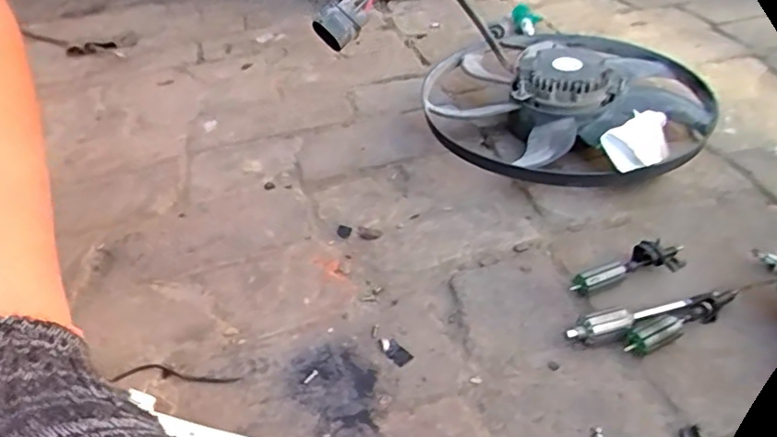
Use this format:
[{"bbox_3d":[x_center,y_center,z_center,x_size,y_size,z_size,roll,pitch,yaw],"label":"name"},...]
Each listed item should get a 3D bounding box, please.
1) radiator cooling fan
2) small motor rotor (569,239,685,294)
[{"bbox_3d":[0.224,-0.160,0.769,0.337,0.090,0.365,-2,39,6],"label":"radiator cooling fan"},{"bbox_3d":[0.224,0.043,0.556,0.114,0.029,0.025,-16,39,-11],"label":"small motor rotor"}]

